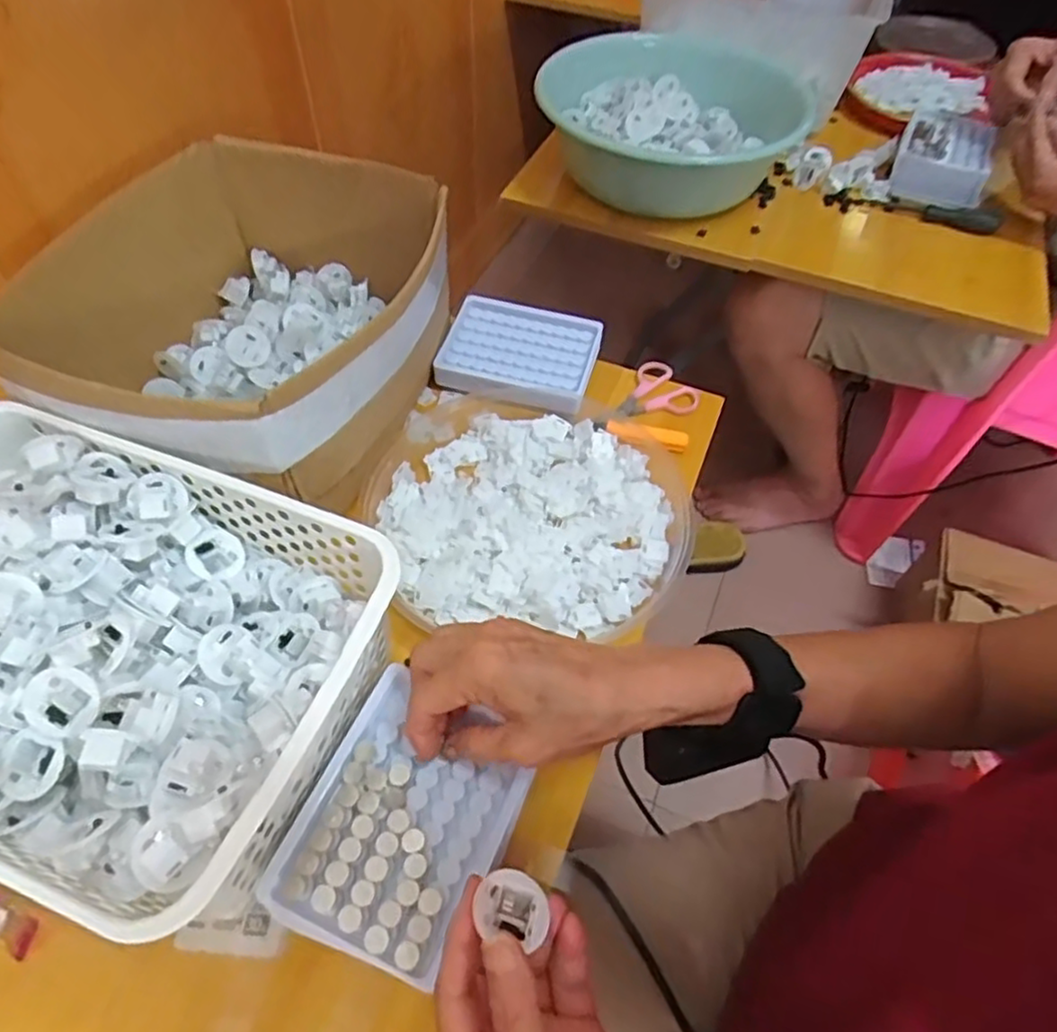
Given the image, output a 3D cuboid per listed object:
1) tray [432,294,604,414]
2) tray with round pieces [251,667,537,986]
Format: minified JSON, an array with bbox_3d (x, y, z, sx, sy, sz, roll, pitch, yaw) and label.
[{"bbox_3d":[-0.009,-0.149,0.612,0.133,0.023,0.097,14,55,7],"label":"tray"},{"bbox_3d":[-0.064,0.153,0.347,0.098,0.012,0.120,24,57,14],"label":"tray with round pieces"}]

